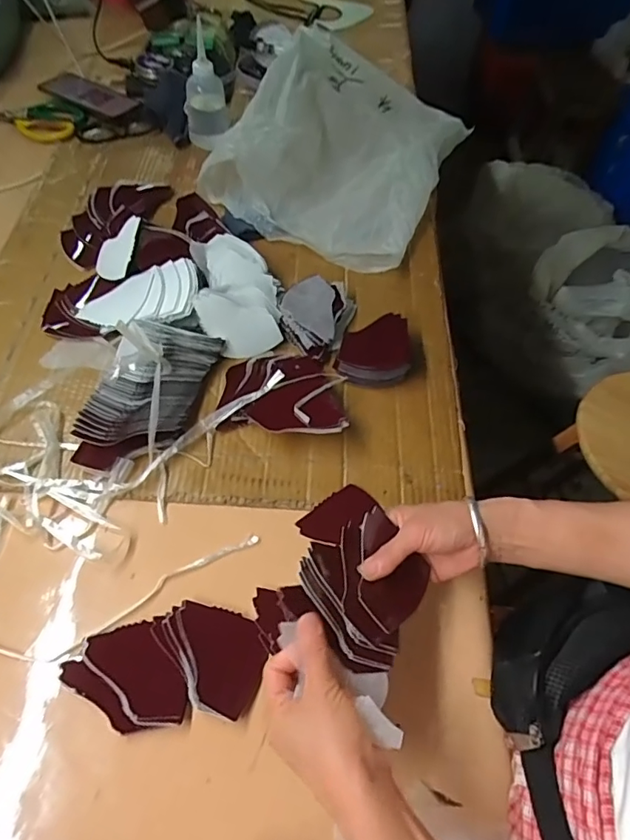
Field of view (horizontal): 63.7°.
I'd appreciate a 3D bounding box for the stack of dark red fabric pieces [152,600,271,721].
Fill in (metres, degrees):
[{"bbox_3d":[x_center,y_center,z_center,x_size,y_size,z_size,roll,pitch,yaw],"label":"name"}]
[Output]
[{"bbox_3d":[-0.095,0.204,0.446,0.101,0.012,0.076,20,60,8],"label":"stack of dark red fabric pieces"}]

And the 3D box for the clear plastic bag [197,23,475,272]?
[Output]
[{"bbox_3d":[0.048,-0.449,0.799,0.318,0.091,0.448,19,60,7],"label":"clear plastic bag"}]

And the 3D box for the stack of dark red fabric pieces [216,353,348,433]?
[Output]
[{"bbox_3d":[-0.038,-0.033,0.575,0.135,0.039,0.115,2,59,-3],"label":"stack of dark red fabric pieces"}]

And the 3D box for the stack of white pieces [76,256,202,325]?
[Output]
[{"bbox_3d":[-0.216,-0.145,0.620,0.149,0.049,0.087,-7,60,-8],"label":"stack of white pieces"}]

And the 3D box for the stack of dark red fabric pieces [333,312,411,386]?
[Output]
[{"bbox_3d":[0.071,-0.086,0.623,0.090,0.034,0.091,5,59,-1],"label":"stack of dark red fabric pieces"}]

